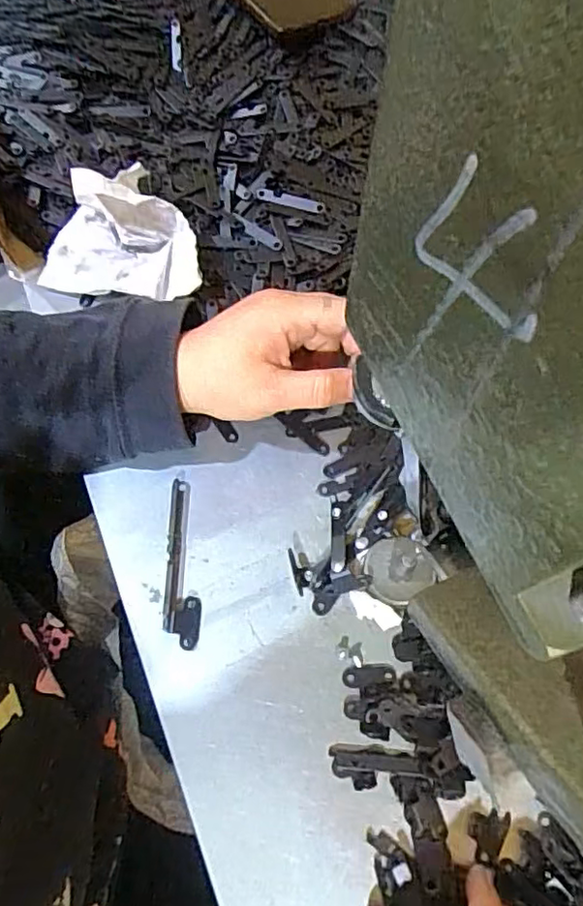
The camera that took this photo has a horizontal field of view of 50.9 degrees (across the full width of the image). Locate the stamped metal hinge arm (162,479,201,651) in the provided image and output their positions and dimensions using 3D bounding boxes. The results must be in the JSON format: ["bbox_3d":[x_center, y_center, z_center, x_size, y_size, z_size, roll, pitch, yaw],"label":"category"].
[{"bbox_3d":[-0.064,0.064,0.362,0.021,0.005,0.098,-1,67,-1],"label":"stamped metal hinge arm"}]

